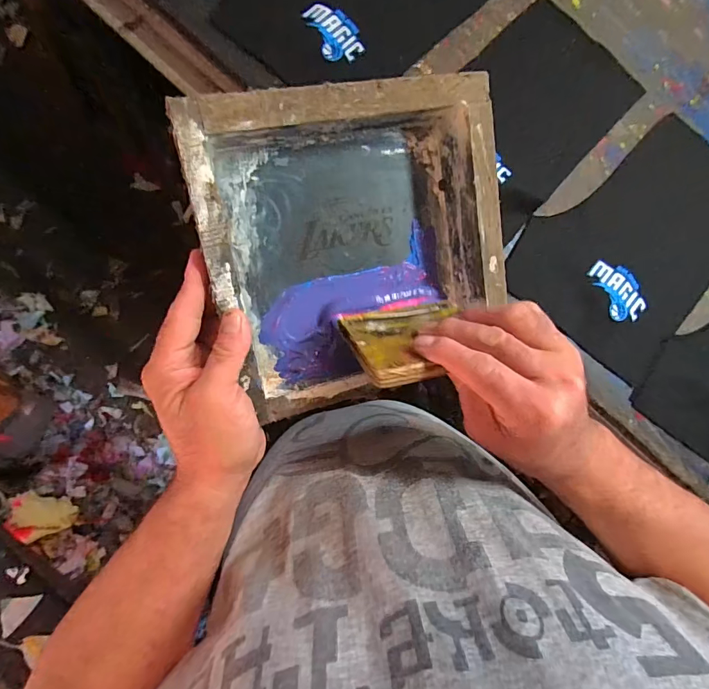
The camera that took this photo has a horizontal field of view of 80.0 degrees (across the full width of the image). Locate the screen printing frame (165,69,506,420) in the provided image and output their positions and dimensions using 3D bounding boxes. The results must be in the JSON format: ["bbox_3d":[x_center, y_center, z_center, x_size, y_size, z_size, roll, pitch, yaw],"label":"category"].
[{"bbox_3d":[0.006,-0.072,0.347,0.233,0.054,0.237,-13,104,-13],"label":"screen printing frame"}]

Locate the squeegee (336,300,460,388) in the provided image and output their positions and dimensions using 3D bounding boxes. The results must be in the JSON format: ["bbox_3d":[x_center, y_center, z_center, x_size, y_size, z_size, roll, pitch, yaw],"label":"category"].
[{"bbox_3d":[0.046,-0.007,0.328,0.100,0.099,0.013,-10,121,-16],"label":"squeegee"}]

